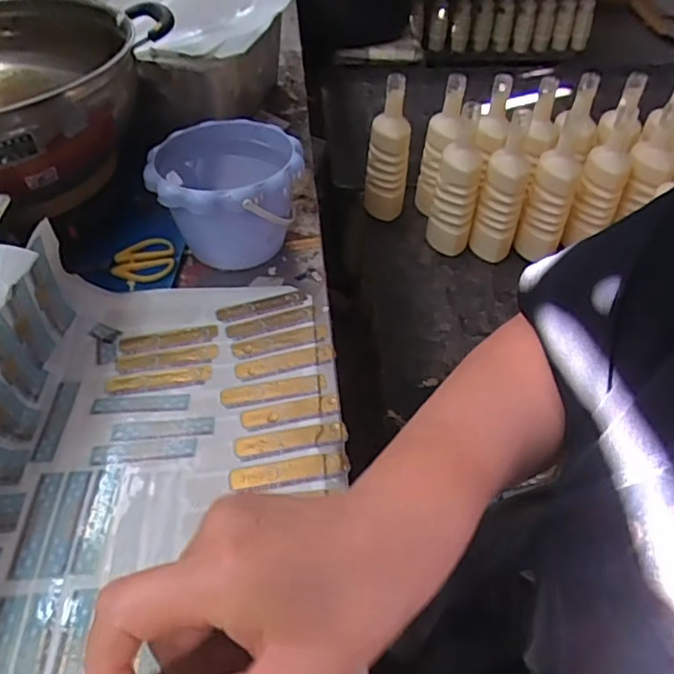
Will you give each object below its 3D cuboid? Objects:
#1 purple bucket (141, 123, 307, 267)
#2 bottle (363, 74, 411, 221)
[{"bbox_3d":[-0.117,-0.146,0.633,0.164,0.116,0.155,-1,47,1],"label":"purple bucket"},{"bbox_3d":[0.097,-0.345,1.109,0.077,0.259,0.070,6,45,2],"label":"bottle"}]

